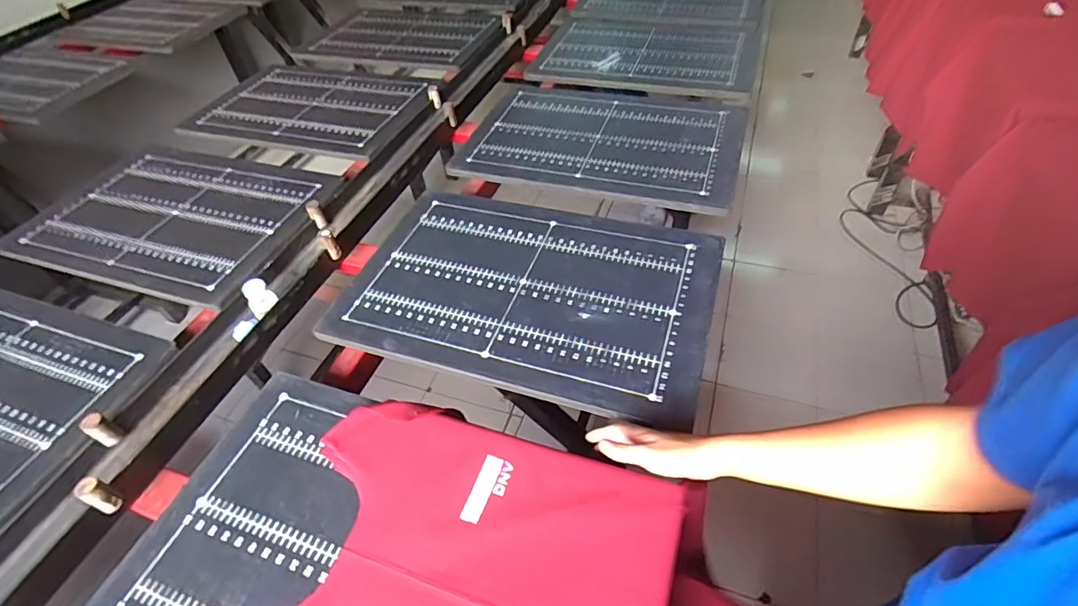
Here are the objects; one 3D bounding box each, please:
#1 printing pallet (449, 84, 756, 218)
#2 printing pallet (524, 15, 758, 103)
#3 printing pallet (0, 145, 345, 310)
[{"bbox_3d":[0.147,-0.383,1.184,0.592,0.028,0.408,12,48,17],"label":"printing pallet"},{"bbox_3d":[0.289,-0.691,1.429,0.584,0.033,0.397,13,48,18],"label":"printing pallet"},{"bbox_3d":[-0.754,-0.195,1.077,0.699,0.026,0.406,13,49,18],"label":"printing pallet"}]

